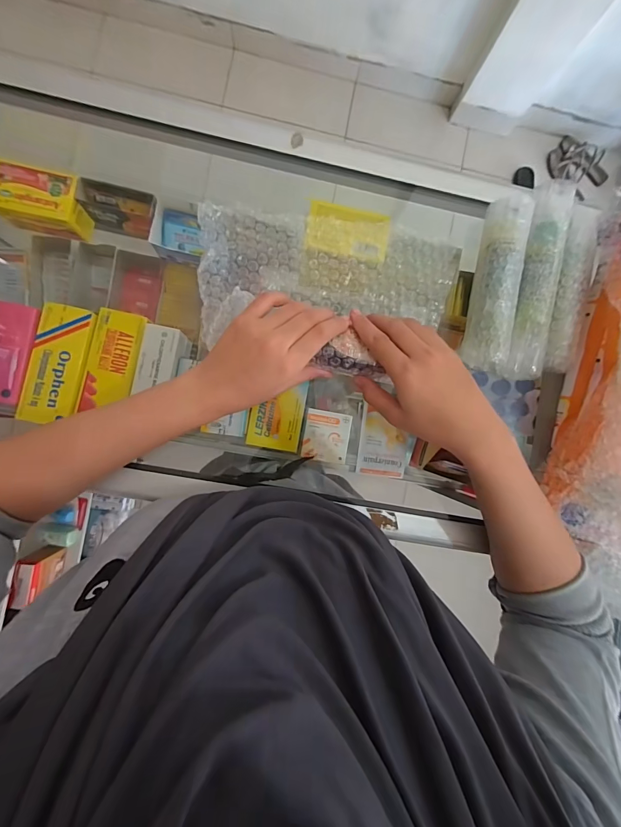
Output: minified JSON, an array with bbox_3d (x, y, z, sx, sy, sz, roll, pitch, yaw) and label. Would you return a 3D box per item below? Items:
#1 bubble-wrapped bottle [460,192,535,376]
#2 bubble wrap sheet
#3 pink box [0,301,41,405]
[{"bbox_3d":[0.183,-0.128,0.357,0.043,0.032,0.166,8,88,-5],"label":"bubble-wrapped bottle"},{"bbox_3d":[0.021,-0.118,0.346,0.254,0.045,0.158,3,89,-5],"label":"bubble wrap sheet"},{"bbox_3d":[-0.413,-0.084,0.477,0.066,0.022,0.131,13,88,-5],"label":"pink box"}]

